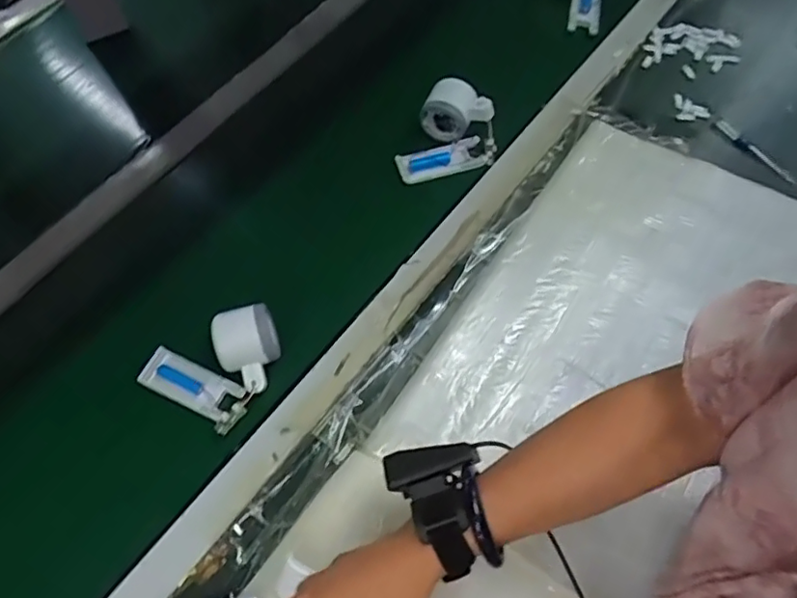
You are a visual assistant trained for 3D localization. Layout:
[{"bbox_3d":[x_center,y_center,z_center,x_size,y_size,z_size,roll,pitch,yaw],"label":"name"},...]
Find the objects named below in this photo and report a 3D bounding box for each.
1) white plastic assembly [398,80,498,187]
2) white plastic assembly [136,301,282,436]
[{"bbox_3d":[0.064,-0.192,0.683,0.106,0.066,0.104,18,66,7],"label":"white plastic assembly"},{"bbox_3d":[-0.186,0.054,0.580,0.128,0.052,0.128,-4,71,12],"label":"white plastic assembly"}]

